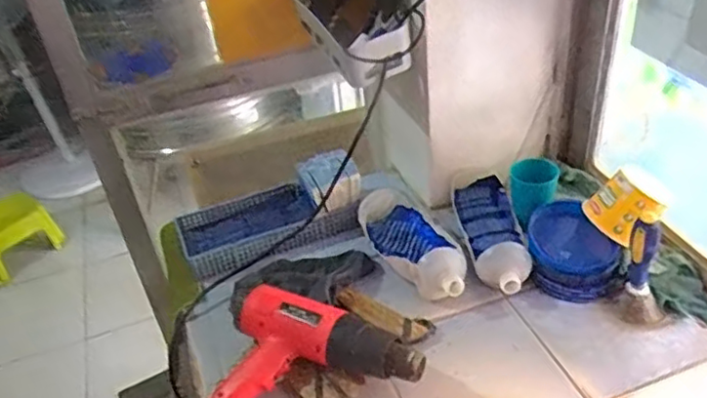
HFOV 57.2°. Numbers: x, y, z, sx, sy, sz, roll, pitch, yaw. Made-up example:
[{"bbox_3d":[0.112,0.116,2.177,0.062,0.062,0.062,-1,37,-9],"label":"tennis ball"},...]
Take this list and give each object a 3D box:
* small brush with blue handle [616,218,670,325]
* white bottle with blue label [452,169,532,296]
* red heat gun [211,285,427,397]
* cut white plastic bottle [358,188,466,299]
[{"bbox_3d":[0.377,0.093,0.829,0.064,0.146,0.048,17,43,29],"label":"small brush with blue handle"},{"bbox_3d":[0.208,0.047,0.981,0.086,0.058,0.256,-7,36,0],"label":"white bottle with blue label"},{"bbox_3d":[-0.050,0.191,0.814,0.263,0.084,0.167,-6,36,1],"label":"red heat gun"},{"bbox_3d":[0.091,0.065,0.971,0.106,0.064,0.240,-17,37,-13],"label":"cut white plastic bottle"}]

